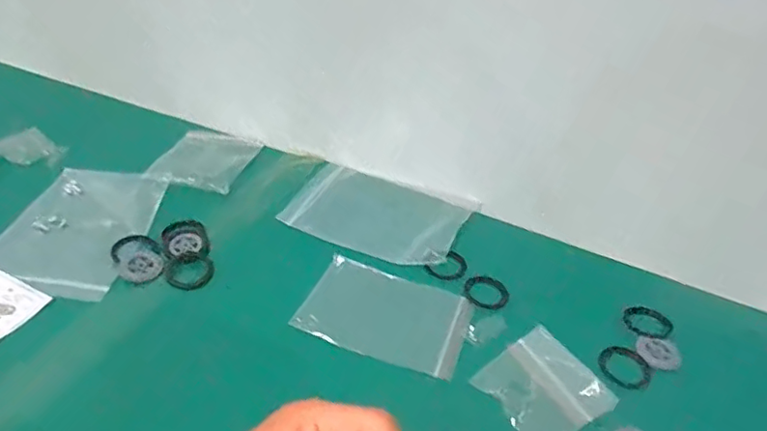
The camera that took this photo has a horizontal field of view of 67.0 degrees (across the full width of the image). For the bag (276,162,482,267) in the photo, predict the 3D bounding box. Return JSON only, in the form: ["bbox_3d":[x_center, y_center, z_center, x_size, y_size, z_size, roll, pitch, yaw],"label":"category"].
[{"bbox_3d":[-0.005,-0.006,0.558,0.162,0.009,0.117,18,40,16],"label":"bag"}]

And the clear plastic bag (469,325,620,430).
[{"bbox_3d":[0.116,0.122,0.417,0.088,0.007,0.076,-19,46,-36],"label":"clear plastic bag"}]

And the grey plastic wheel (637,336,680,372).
[{"bbox_3d":[0.216,0.107,0.455,0.028,0.004,0.032,-36,63,-26],"label":"grey plastic wheel"}]

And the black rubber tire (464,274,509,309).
[{"bbox_3d":[0.087,0.066,0.494,0.037,0.004,0.039,3,38,-2],"label":"black rubber tire"}]

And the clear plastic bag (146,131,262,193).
[{"bbox_3d":[-0.182,-0.061,0.602,0.078,0.018,0.108,10,39,8],"label":"clear plastic bag"}]

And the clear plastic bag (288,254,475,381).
[{"bbox_3d":[0.003,0.078,0.461,0.125,0.004,0.086,17,40,9],"label":"clear plastic bag"}]

